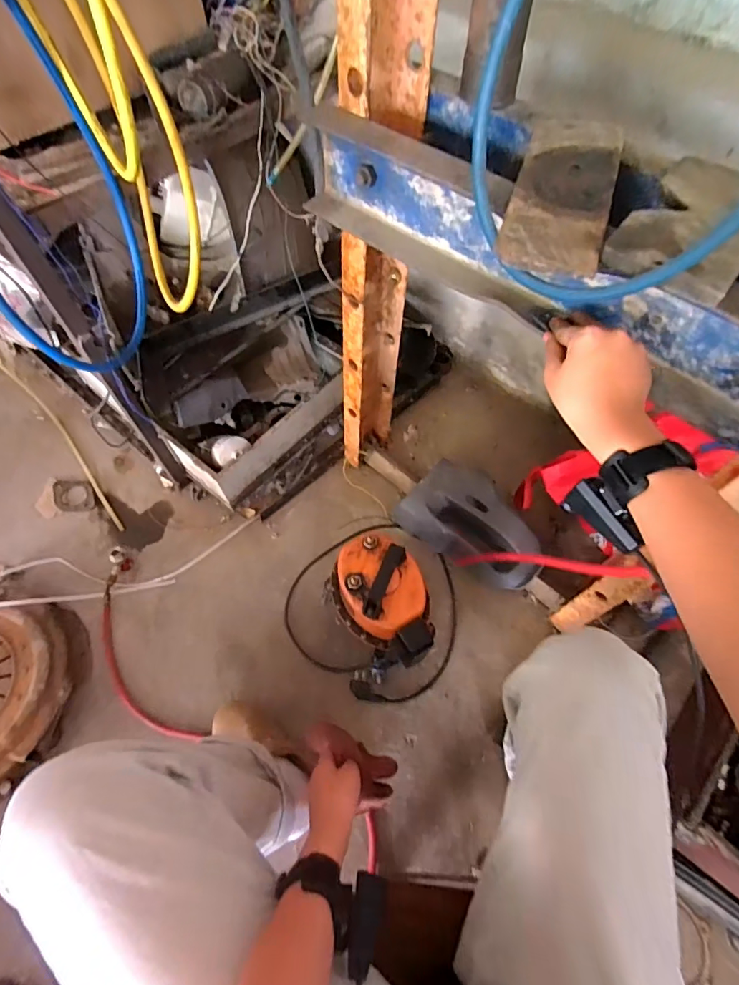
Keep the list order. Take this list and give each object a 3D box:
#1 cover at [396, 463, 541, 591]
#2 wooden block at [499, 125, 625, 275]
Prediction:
[{"bbox_3d":[0.219,0.061,0.984,0.299,0.090,0.179,31,65,16],"label":"cover"},{"bbox_3d":[0.176,-0.274,0.428,0.083,0.016,0.220,16,62,9],"label":"wooden block"}]

